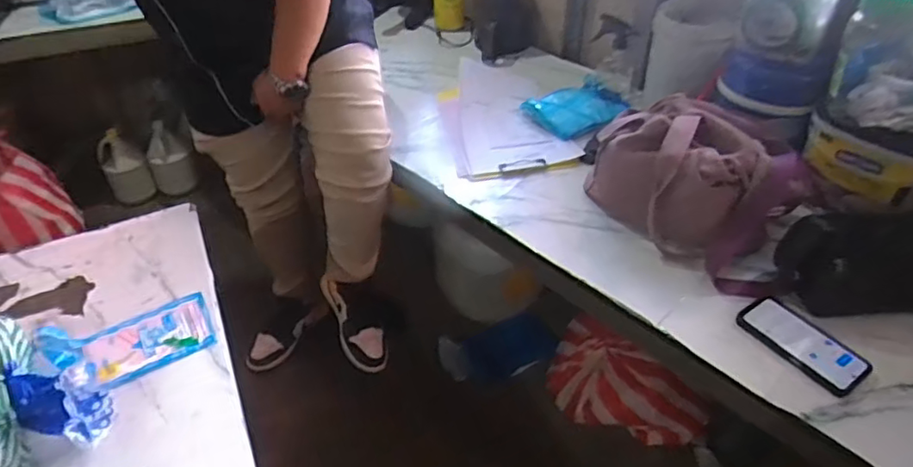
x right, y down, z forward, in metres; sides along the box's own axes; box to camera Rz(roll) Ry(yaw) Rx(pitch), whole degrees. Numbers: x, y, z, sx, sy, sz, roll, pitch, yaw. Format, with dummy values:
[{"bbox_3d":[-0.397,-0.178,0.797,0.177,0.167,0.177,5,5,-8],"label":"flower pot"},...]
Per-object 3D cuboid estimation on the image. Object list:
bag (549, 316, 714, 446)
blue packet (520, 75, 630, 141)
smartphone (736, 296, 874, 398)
[{"bbox_3d":[0.397,0.377,1.425,0.380,0.232,0.155,26,48,26],"label":"bag"},{"bbox_3d":[0.261,-0.286,1.326,0.234,0.044,0.153,-25,47,-25],"label":"blue packet"},{"bbox_3d":[0.492,0.154,0.840,0.080,0.018,0.161,-33,54,-20],"label":"smartphone"}]

